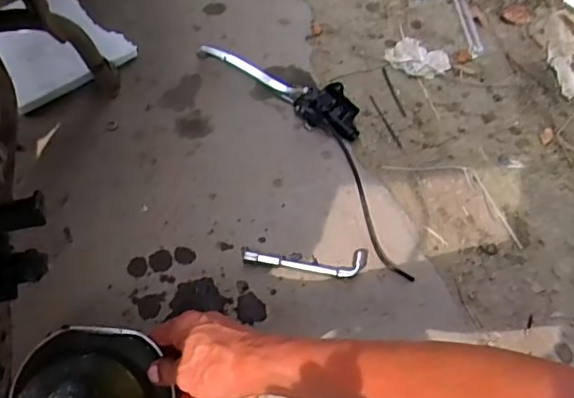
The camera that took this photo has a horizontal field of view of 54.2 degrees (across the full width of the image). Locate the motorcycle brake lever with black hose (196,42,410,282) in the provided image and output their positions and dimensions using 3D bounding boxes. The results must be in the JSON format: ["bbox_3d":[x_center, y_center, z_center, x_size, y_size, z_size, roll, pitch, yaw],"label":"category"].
[{"bbox_3d":[0.050,-0.085,0.694,0.109,0.047,0.397,-36,69,-16],"label":"motorcycle brake lever with black hose"}]

